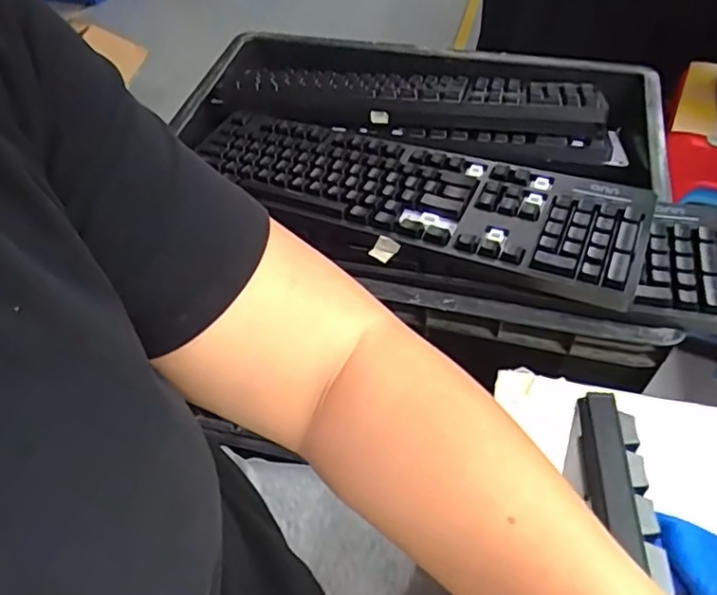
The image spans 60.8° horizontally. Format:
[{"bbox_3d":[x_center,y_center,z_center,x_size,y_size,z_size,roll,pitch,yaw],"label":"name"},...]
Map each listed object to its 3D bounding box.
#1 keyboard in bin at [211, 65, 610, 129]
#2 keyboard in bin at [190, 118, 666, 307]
[{"bbox_3d":[0.051,-0.251,0.732,0.448,0.045,0.148,8,49,10],"label":"keyboard in bin"},{"bbox_3d":[0.041,-0.107,0.579,0.436,0.024,0.133,19,52,19],"label":"keyboard in bin"}]

